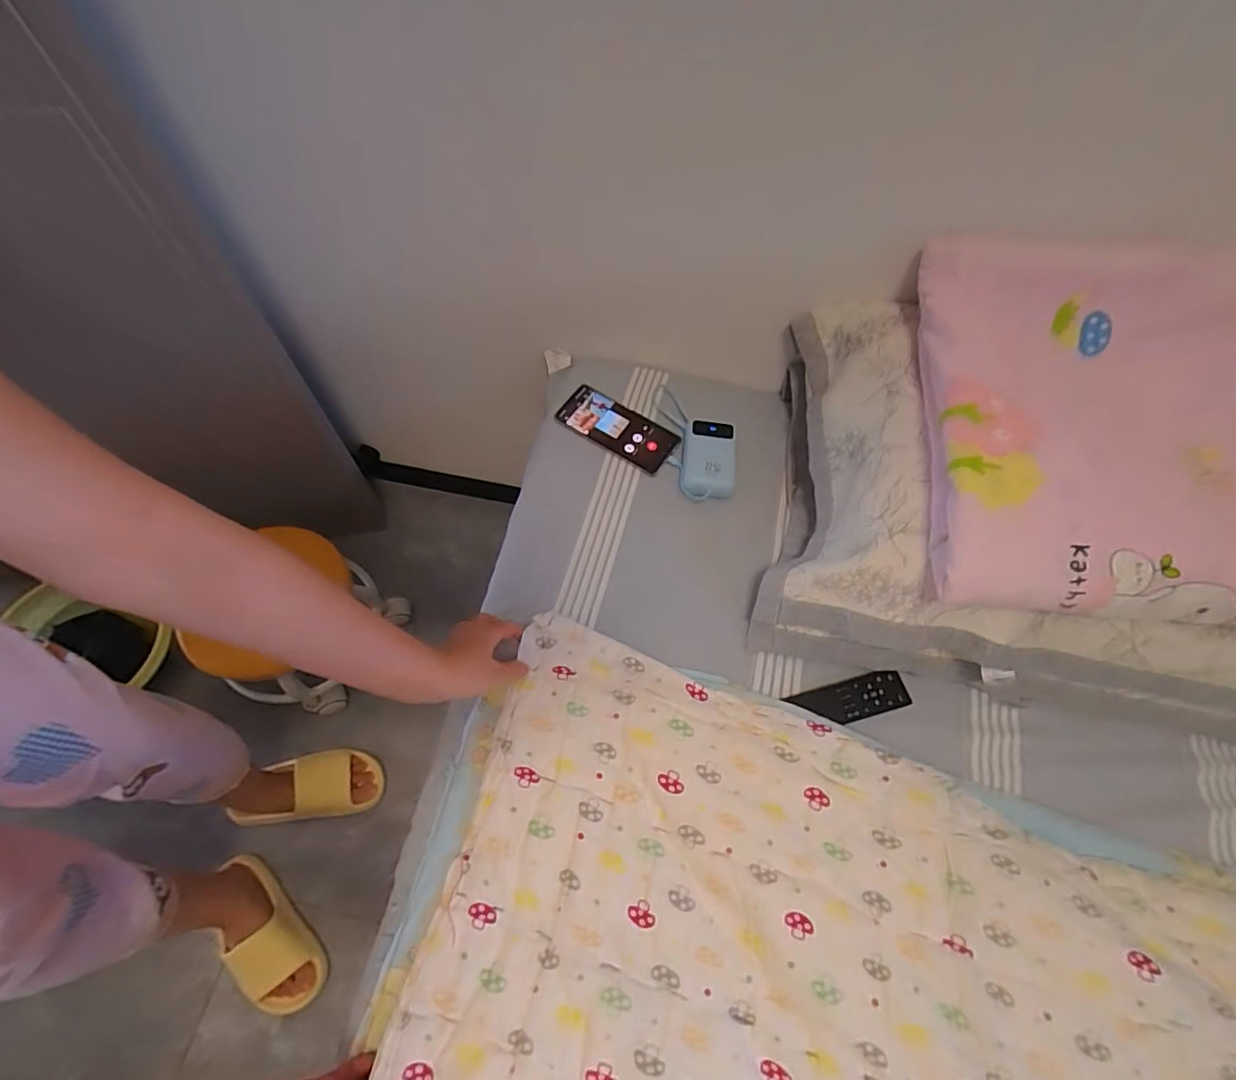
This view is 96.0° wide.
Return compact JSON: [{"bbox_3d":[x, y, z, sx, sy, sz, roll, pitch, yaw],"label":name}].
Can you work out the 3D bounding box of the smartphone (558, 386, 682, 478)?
[{"bbox_3d":[-0.001,-0.156,0.776,0.167,0.011,0.077,33,71,8],"label":"smartphone"}]

